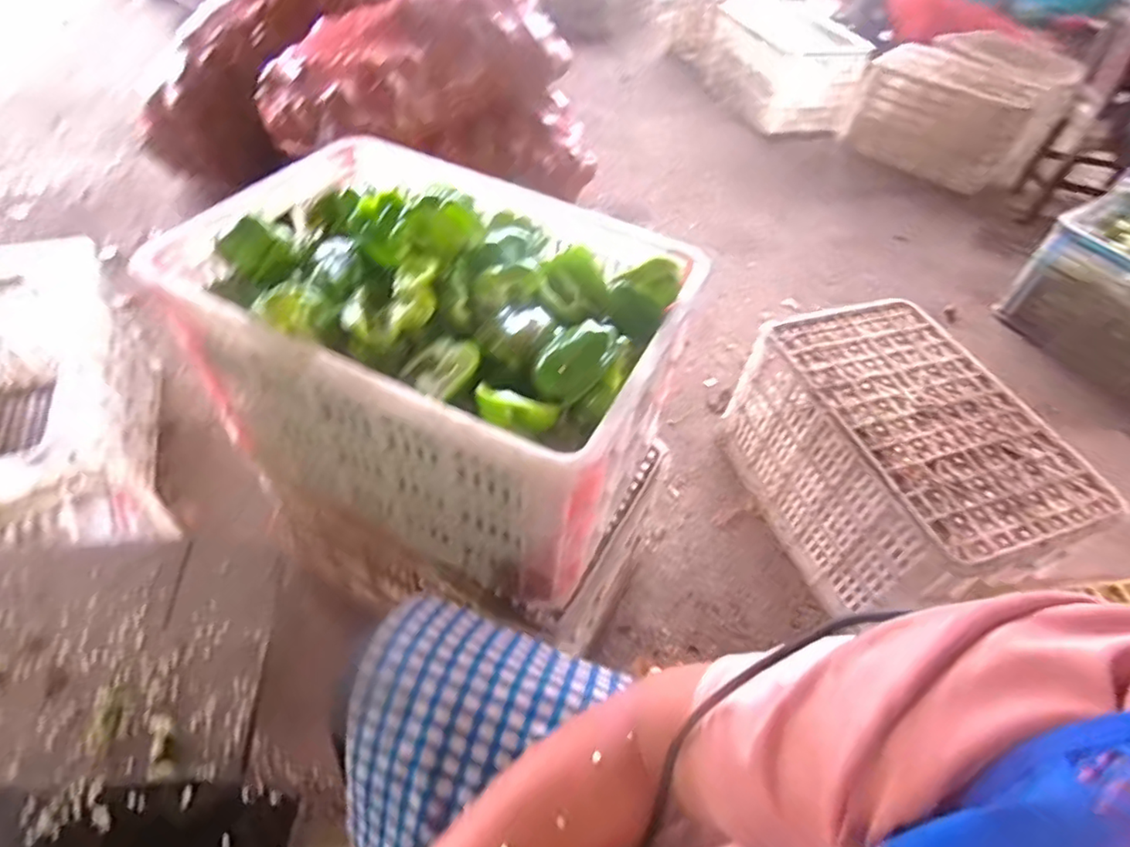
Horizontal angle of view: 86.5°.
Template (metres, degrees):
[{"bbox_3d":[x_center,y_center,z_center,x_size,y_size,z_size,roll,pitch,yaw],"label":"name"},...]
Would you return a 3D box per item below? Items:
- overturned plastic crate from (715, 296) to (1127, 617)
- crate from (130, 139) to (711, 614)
[{"bbox_3d":[0.564,0.066,1.063,0.346,0.275,0.499,-15,53,-17],"label":"overturned plastic crate"},{"bbox_3d":[-0.152,-0.082,0.736,0.519,0.315,0.356,24,52,14],"label":"crate"}]

